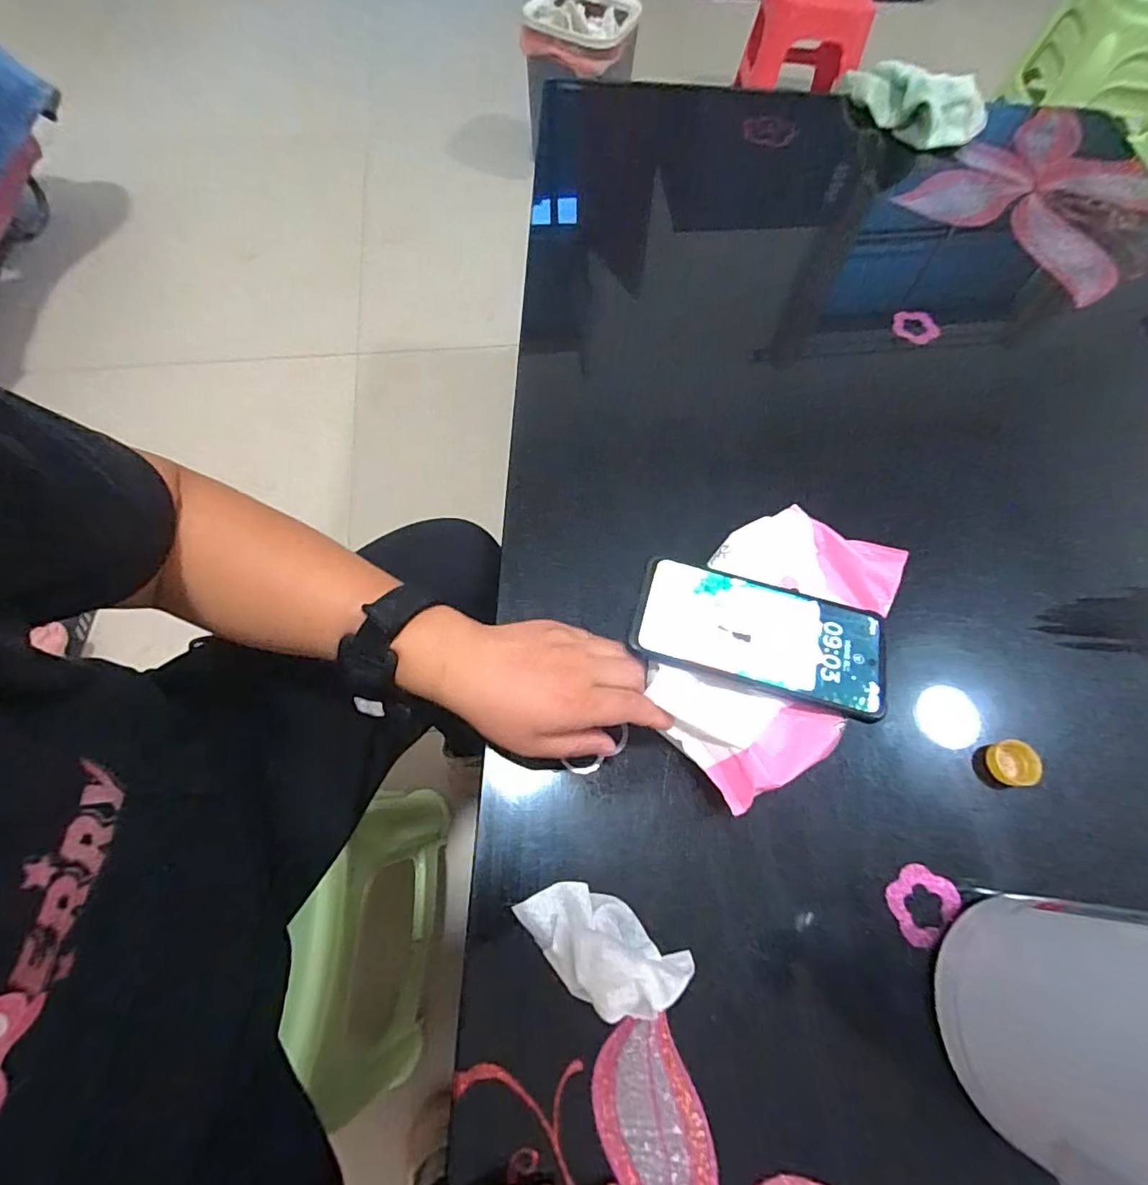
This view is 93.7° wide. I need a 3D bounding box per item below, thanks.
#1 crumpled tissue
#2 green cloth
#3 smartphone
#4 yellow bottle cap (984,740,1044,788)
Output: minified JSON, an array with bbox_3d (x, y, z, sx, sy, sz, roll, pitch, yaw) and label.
[{"bbox_3d":[0.014,0.207,0.314,0.096,0.040,0.052,32,68,12],"label":"crumpled tissue"},{"bbox_3d":[0.446,-0.653,0.710,0.197,0.063,0.102,24,67,8],"label":"green cloth"},{"bbox_3d":[0.123,0.026,0.357,0.163,0.009,0.076,16,66,5],"label":"smartphone"},{"bbox_3d":[0.306,0.120,0.377,0.028,0.017,0.030,1,65,-2],"label":"yellow bottle cap"}]

